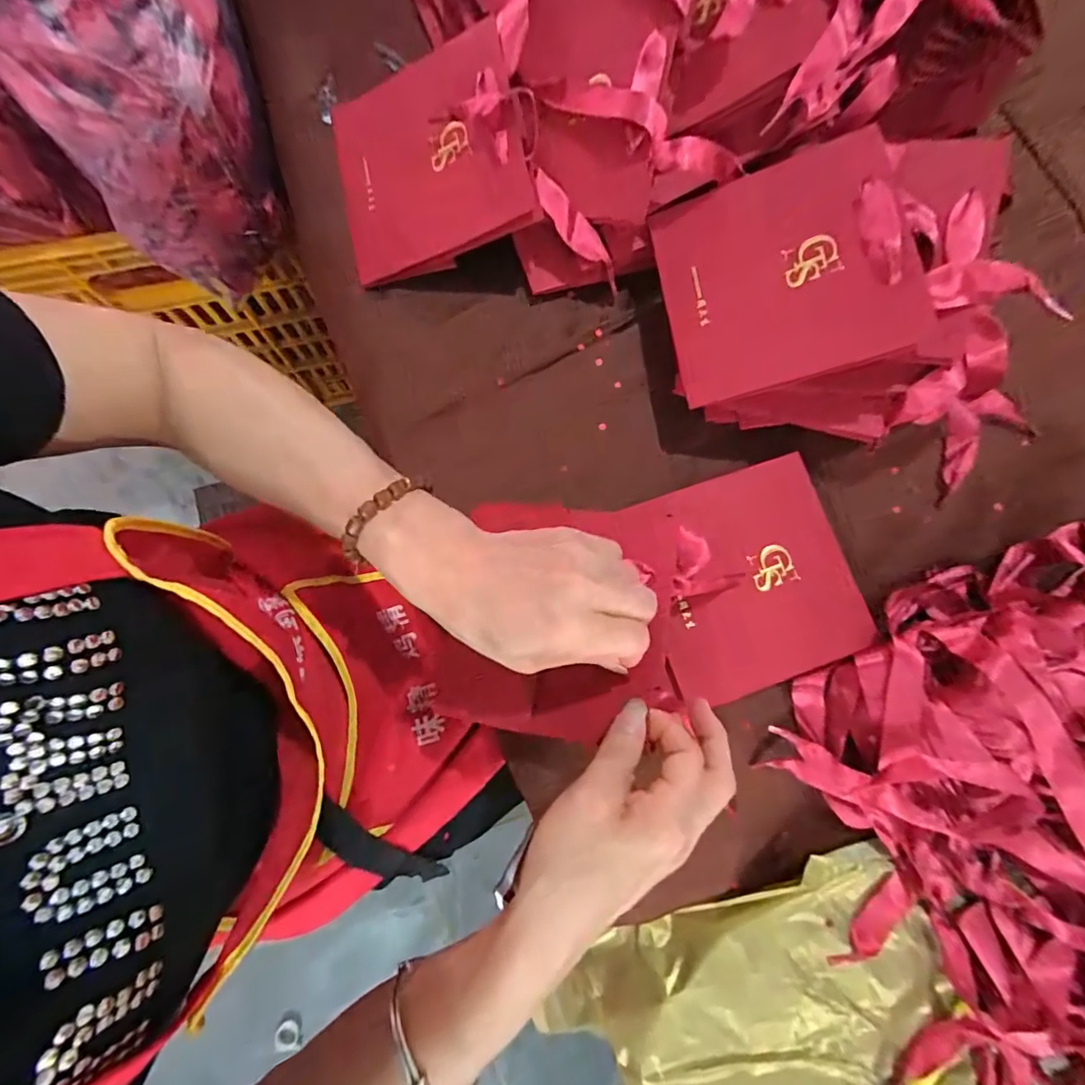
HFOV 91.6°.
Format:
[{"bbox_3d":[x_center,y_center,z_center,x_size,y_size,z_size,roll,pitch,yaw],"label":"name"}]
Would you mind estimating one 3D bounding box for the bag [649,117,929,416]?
[{"bbox_3d":[0.148,-0.168,0.328,0.138,0.011,0.137,-12,84,20],"label":"bag"}]

